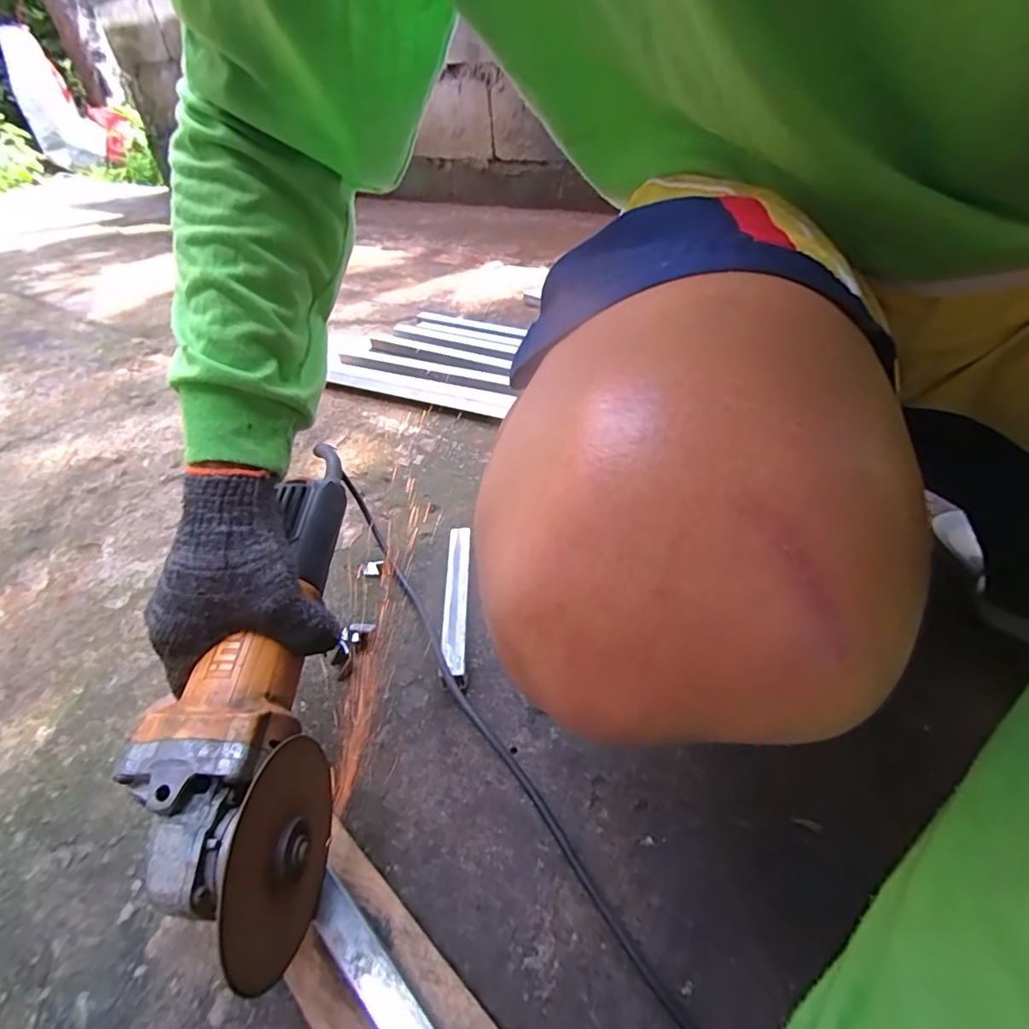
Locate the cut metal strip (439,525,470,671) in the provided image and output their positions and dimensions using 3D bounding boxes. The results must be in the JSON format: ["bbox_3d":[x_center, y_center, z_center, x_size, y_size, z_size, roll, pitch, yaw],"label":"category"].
[{"bbox_3d":[-0.051,0.075,0.469,0.021,0.024,0.157,-5,41,2],"label":"cut metal strip"}]

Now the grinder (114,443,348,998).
[{"bbox_3d":[-0.147,0.082,0.333,0.088,0.084,0.320,-7,48,-1],"label":"grinder"}]

